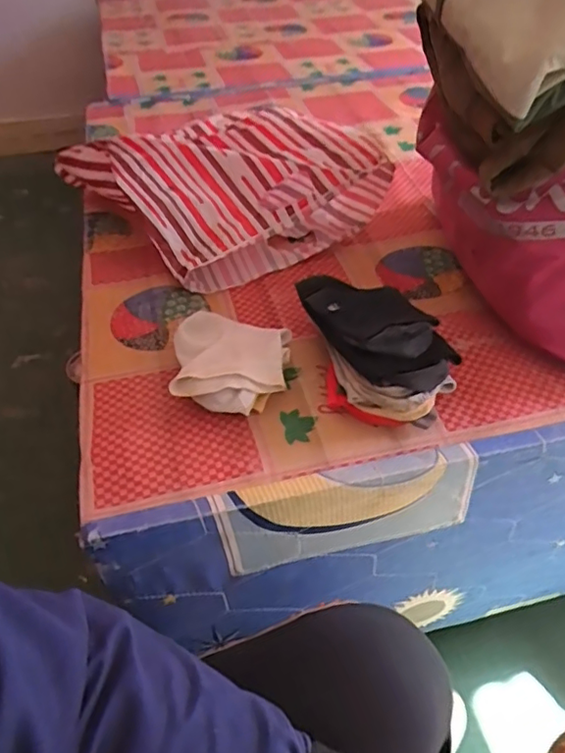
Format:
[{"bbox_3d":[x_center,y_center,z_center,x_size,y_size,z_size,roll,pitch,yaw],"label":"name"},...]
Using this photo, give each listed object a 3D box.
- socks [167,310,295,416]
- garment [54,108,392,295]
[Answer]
[{"bbox_3d":[-0.051,-0.015,0.566,0.109,0.048,0.124,2,45,5],"label":"socks"},{"bbox_3d":[-0.079,-0.265,0.769,0.283,0.124,0.326,-30,51,-24],"label":"garment"}]

